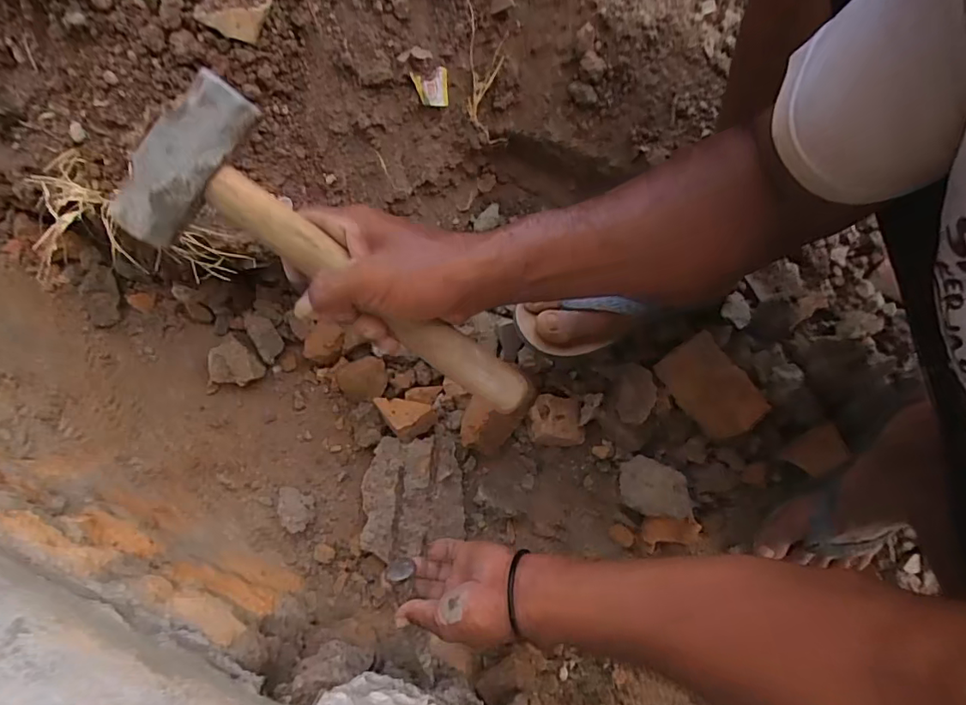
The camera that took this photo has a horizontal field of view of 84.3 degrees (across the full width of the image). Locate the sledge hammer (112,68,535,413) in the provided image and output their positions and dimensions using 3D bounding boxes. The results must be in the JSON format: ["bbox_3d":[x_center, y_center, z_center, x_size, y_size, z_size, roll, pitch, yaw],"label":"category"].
[{"bbox_3d":[-0.080,-0.043,0.344,0.277,0.033,0.093,36,79,-19],"label":"sledge hammer"}]

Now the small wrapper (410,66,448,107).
[{"bbox_3d":[-0.048,-0.253,0.510,0.033,0.009,0.033,-26,111,-20],"label":"small wrapper"}]

